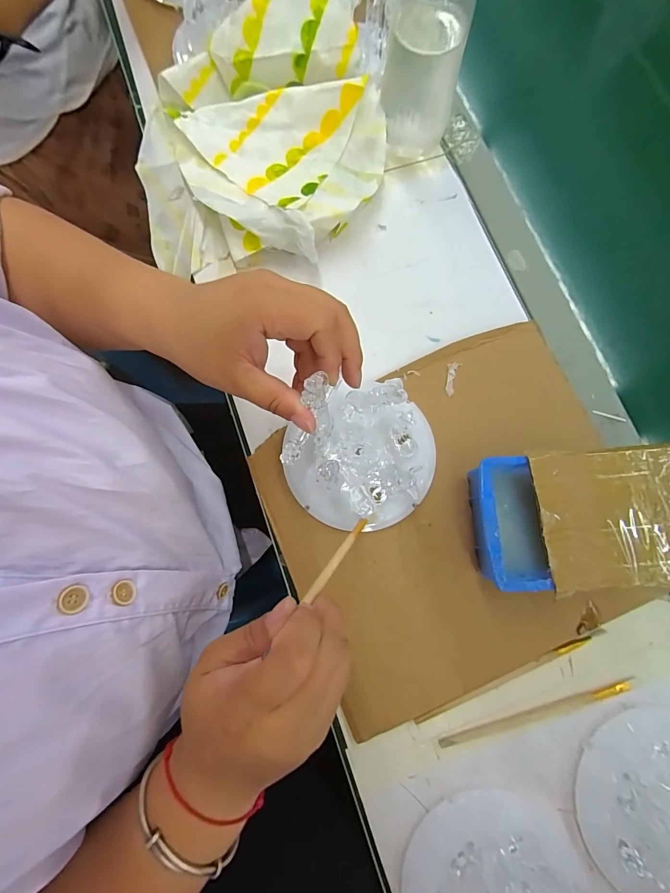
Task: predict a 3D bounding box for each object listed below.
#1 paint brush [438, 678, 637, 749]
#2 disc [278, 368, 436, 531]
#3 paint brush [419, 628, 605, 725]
[{"bbox_3d":[0.161,0.211,0.297,0.161,0.004,0.011,-15,79,-3],"label":"paint brush"},{"bbox_3d":[0.020,0.005,0.322,0.124,0.017,0.123,4,84,0],"label":"disc"},{"bbox_3d":[0.141,0.182,0.301,0.167,0.004,0.009,-22,79,-6],"label":"paint brush"}]

